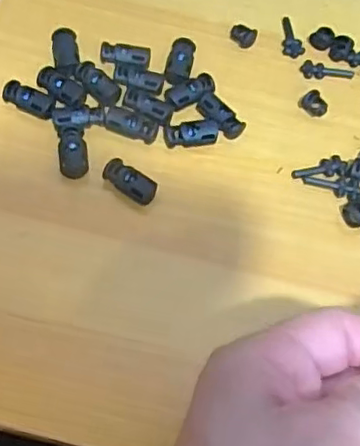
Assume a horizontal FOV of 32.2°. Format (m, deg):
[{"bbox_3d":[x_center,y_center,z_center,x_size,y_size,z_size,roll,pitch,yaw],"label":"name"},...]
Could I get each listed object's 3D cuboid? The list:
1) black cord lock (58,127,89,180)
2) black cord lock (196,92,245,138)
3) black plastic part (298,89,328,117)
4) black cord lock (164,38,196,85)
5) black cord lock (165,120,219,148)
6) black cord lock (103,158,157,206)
[{"bbox_3d":[-0.054,-0.036,0.317,0.014,0.010,0.025,-8,64,-7],"label":"black cord lock"},{"bbox_3d":[0.022,-0.058,0.333,0.015,0.010,0.028,-35,70,-18],"label":"black cord lock"},{"bbox_3d":[0.075,-0.066,0.344,0.013,0.007,0.015,-38,71,-19],"label":"black plastic part"},{"bbox_3d":[0.000,-0.090,0.348,0.014,0.007,0.031,12,63,3],"label":"black cord lock"},{"bbox_3d":[0.006,-0.046,0.325,0.028,0.008,0.014,3,63,-2],"label":"black cord lock"},{"bbox_3d":[-0.025,-0.020,0.310,0.027,0.010,0.015,29,66,11],"label":"black cord lock"}]

